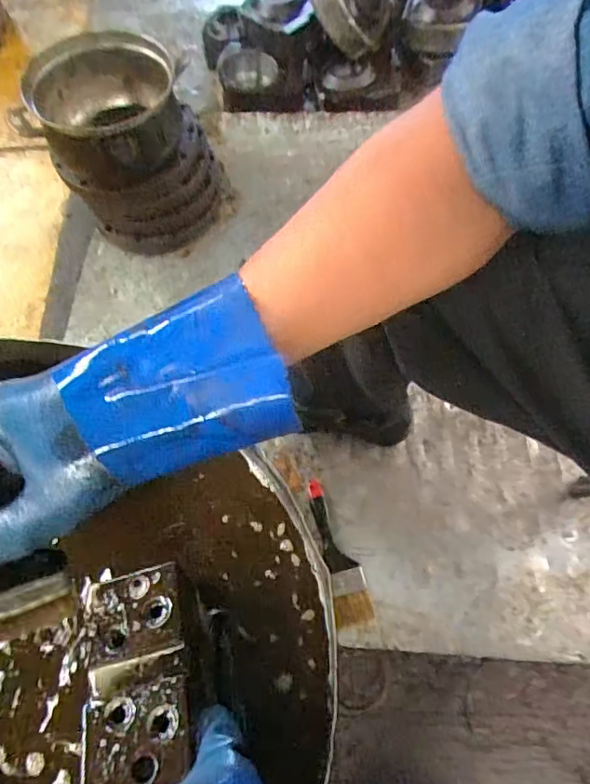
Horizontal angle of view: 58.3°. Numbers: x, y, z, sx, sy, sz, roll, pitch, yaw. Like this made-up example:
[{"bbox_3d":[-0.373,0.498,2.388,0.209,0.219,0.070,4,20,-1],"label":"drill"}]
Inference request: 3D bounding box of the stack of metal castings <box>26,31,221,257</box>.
[{"bbox_3d":[-0.292,-0.453,0.982,0.269,0.263,0.263,-16,65,-4],"label":"stack of metal castings"}]

